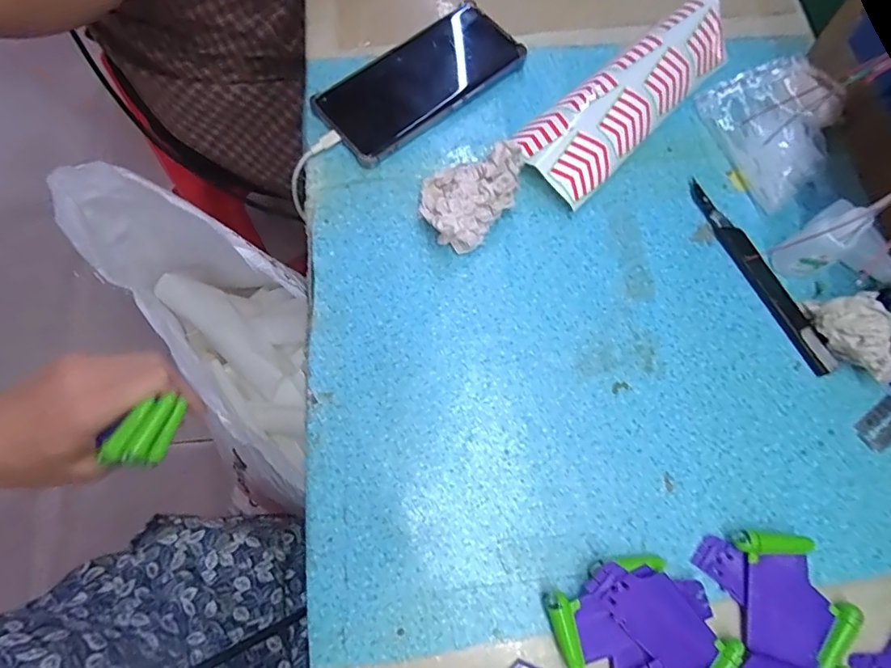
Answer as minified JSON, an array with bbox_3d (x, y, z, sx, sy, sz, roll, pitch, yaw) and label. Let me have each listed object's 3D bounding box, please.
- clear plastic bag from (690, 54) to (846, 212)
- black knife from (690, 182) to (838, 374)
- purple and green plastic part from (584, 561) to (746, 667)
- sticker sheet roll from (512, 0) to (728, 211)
[{"bbox_3d":[0.265,-0.161,0.388,0.087,0.036,0.109,-20,74,-7],"label":"clear plastic bag"},{"bbox_3d":[0.227,-0.046,0.361,0.019,0.015,0.162,-26,75,-9],"label":"black knife"},{"bbox_3d":[0.123,0.161,0.280,0.085,0.009,0.038,42,77,11],"label":"purple and green plastic part"},{"bbox_3d":[0.143,-0.190,0.397,0.071,0.033,0.209,42,77,11],"label":"sticker sheet roll"}]

